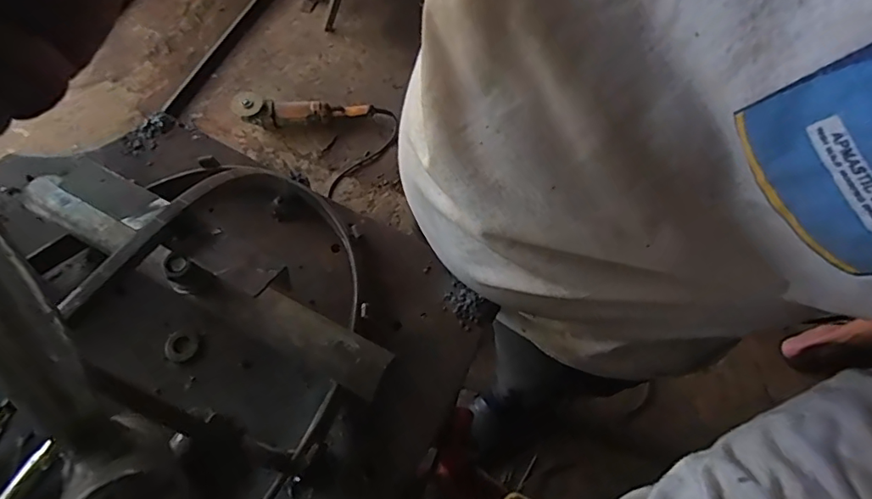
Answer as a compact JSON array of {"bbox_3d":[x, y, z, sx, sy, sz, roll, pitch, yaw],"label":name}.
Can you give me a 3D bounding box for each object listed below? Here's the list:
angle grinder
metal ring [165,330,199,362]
[{"bbox_3d":[-0.373,-0.387,1.427,0.369,0.083,0.075,-4,65,-5],"label":"angle grinder"},{"bbox_3d":[-0.181,0.068,0.361,0.022,0.004,0.022,1,65,-2],"label":"metal ring"}]

